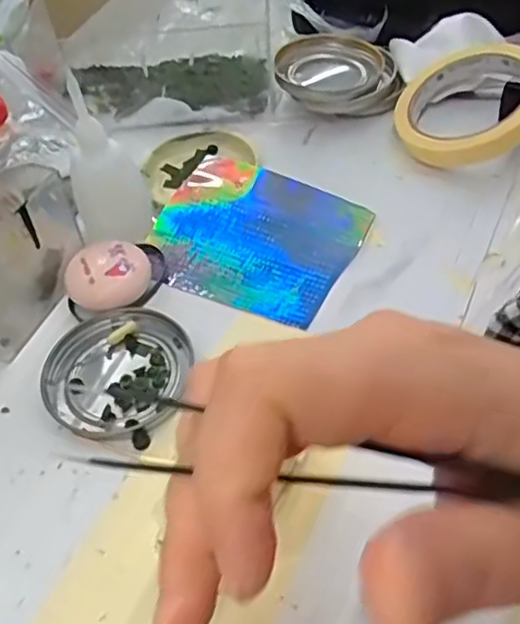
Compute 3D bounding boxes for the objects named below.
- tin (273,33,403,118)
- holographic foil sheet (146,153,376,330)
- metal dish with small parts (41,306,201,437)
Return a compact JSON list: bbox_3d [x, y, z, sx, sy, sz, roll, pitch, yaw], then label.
[{"bbox_3d":[0.057,-0.177,0.491,0.089,0.029,0.077,2,52,7],"label":"tin"},{"bbox_3d":[-0.005,-0.047,0.412,0.122,0.010,0.103,22,62,18],"label":"holographic foil sheet"},{"bbox_3d":[-0.077,0.032,0.356,0.076,0.007,0.076,-3,51,3],"label":"metal dish with small parts"}]

